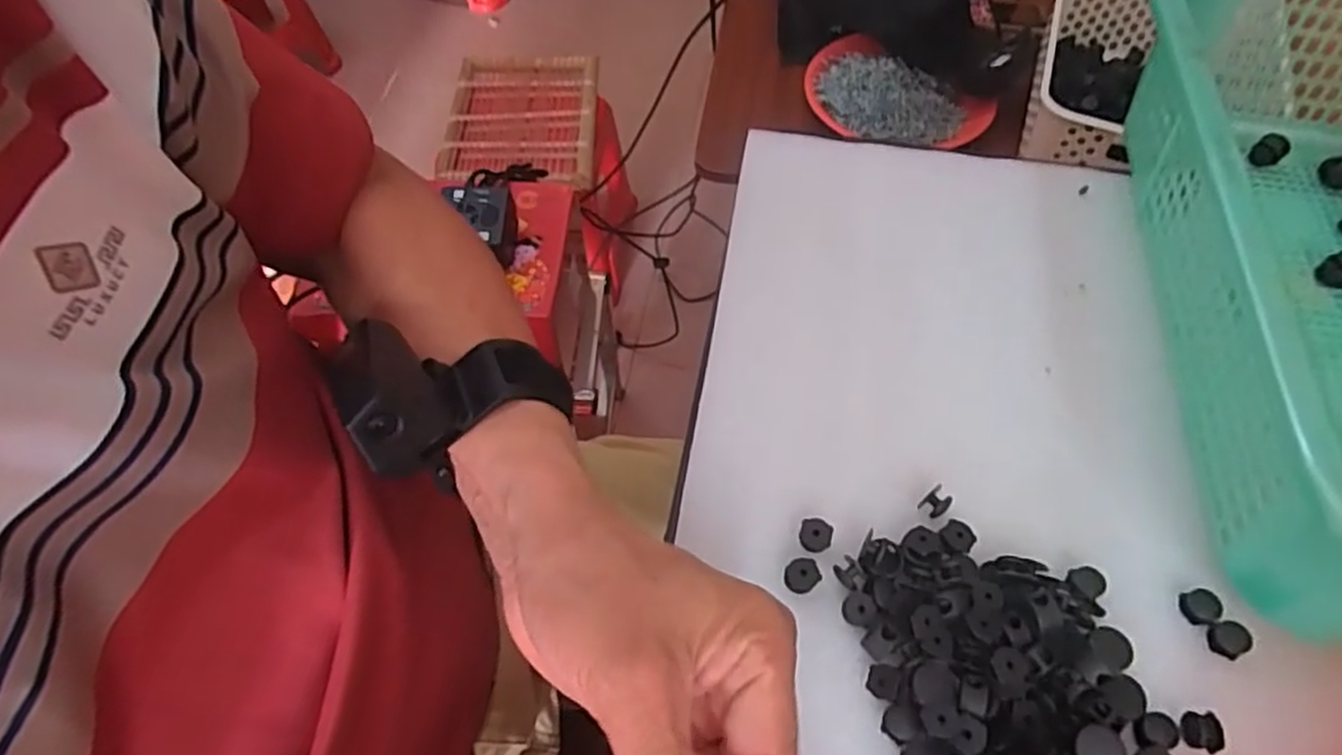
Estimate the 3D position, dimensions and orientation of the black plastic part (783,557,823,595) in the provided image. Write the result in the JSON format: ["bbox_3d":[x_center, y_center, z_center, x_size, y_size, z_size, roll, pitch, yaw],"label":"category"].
[{"bbox_3d":[0.054,0.083,0.313,0.015,0.005,0.013,-22,59,-9],"label":"black plastic part"}]

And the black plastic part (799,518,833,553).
[{"bbox_3d":[0.062,0.068,0.323,0.014,0.006,0.013,-2,58,3],"label":"black plastic part"}]

